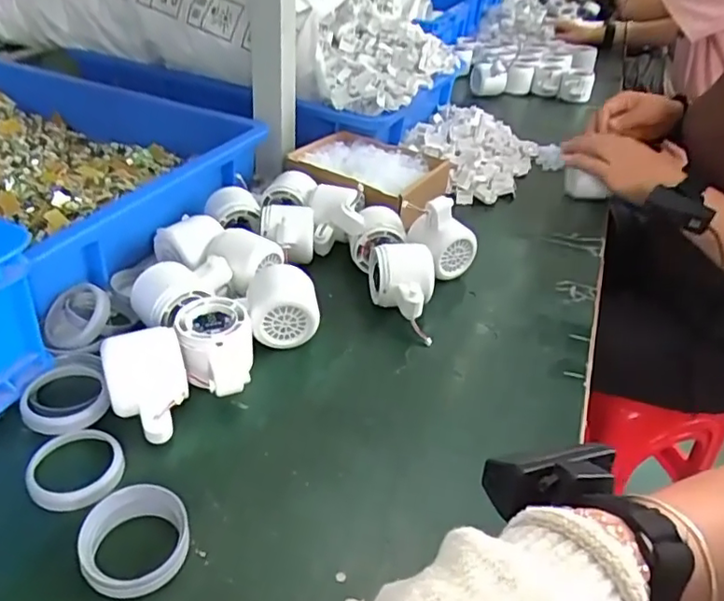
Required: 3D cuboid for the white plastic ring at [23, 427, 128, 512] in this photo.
[{"bbox_3d":[-0.186,0.109,0.385,0.057,0.011,0.055,2,36,-1],"label":"white plastic ring"}]

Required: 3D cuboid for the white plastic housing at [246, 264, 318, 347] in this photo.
[{"bbox_3d":[-0.067,0.007,0.501,0.056,0.055,0.049,-3,36,-9],"label":"white plastic housing"}]

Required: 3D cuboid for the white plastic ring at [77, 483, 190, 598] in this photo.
[{"bbox_3d":[-0.133,0.140,0.344,0.059,0.025,0.055,-13,38,-21],"label":"white plastic ring"}]

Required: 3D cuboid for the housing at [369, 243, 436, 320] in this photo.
[{"bbox_3d":[0.035,-0.012,0.537,0.058,0.057,0.069,3,36,1],"label":"housing"}]

